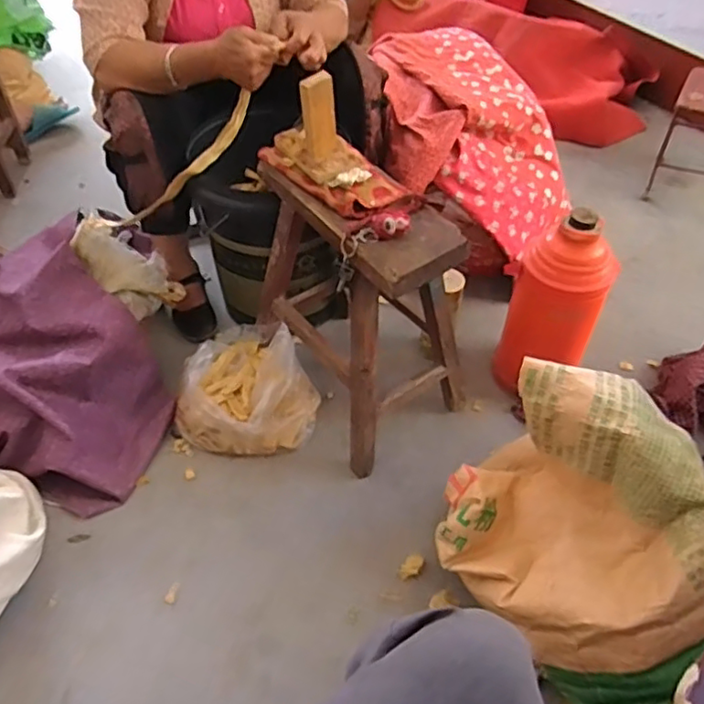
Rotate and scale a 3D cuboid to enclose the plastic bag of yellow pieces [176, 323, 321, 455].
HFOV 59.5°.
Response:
[{"bbox_3d":[-0.185,0.058,1.146,0.236,0.130,0.234,6,47,6],"label":"plastic bag of yellow pieces"}]

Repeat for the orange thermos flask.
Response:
[{"bbox_3d":[0.353,-0.092,1.089,0.170,0.326,0.143,16,49,15],"label":"orange thermos flask"}]

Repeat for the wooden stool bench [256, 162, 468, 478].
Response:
[{"bbox_3d":[0.001,-0.087,1.055,0.242,0.405,0.354,-31,54,-25],"label":"wooden stool bench"}]

